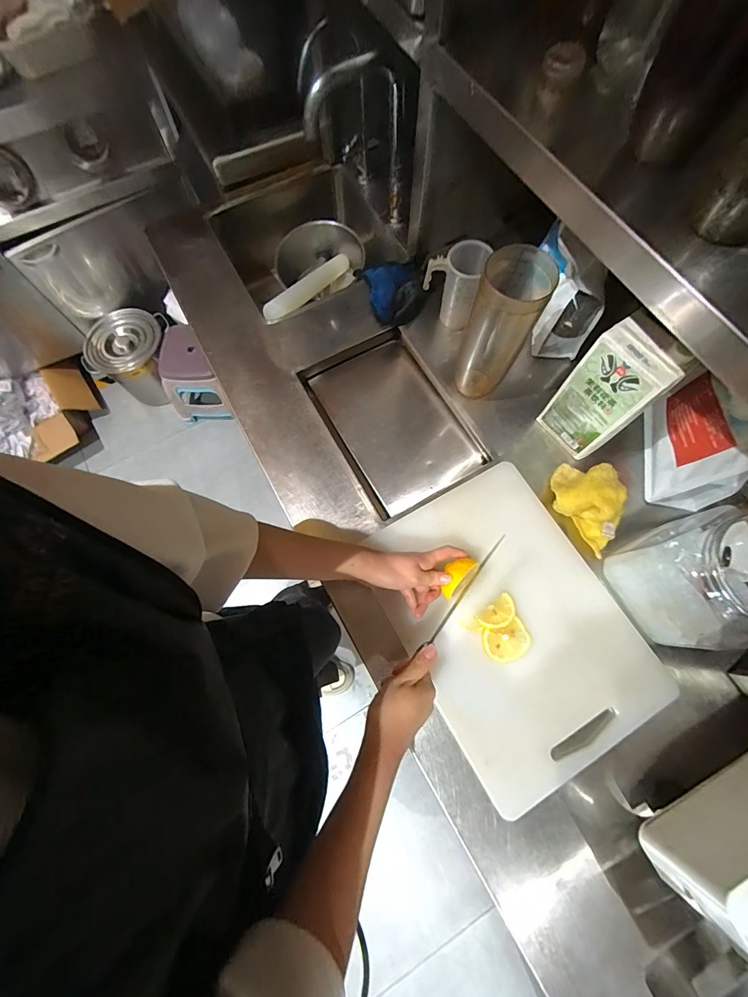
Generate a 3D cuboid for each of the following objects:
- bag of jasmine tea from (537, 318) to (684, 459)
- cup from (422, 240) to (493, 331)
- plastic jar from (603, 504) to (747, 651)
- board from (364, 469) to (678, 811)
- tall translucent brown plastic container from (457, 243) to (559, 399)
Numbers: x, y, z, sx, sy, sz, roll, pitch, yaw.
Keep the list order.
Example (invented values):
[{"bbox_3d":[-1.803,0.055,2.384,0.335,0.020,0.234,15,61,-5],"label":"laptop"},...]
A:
[{"bbox_3d":[0.308,-0.136,0.523,0.051,0.183,0.097,-33,75,-10],"label":"bag of jasmine tea"},{"bbox_3d":[0.137,-0.367,0.660,0.092,0.116,0.064,23,74,7],"label":"cup"},{"bbox_3d":[0.416,0.088,0.460,0.154,0.148,0.129,-29,75,-9],"label":"plastic jar"},{"bbox_3d":[0.180,0.162,0.516,0.271,0.015,0.377,-30,75,-9],"label":"board"},{"bbox_3d":[0.177,-0.244,0.562,0.080,0.199,0.091,18,73,6],"label":"tall translucent brown plastic container"}]

